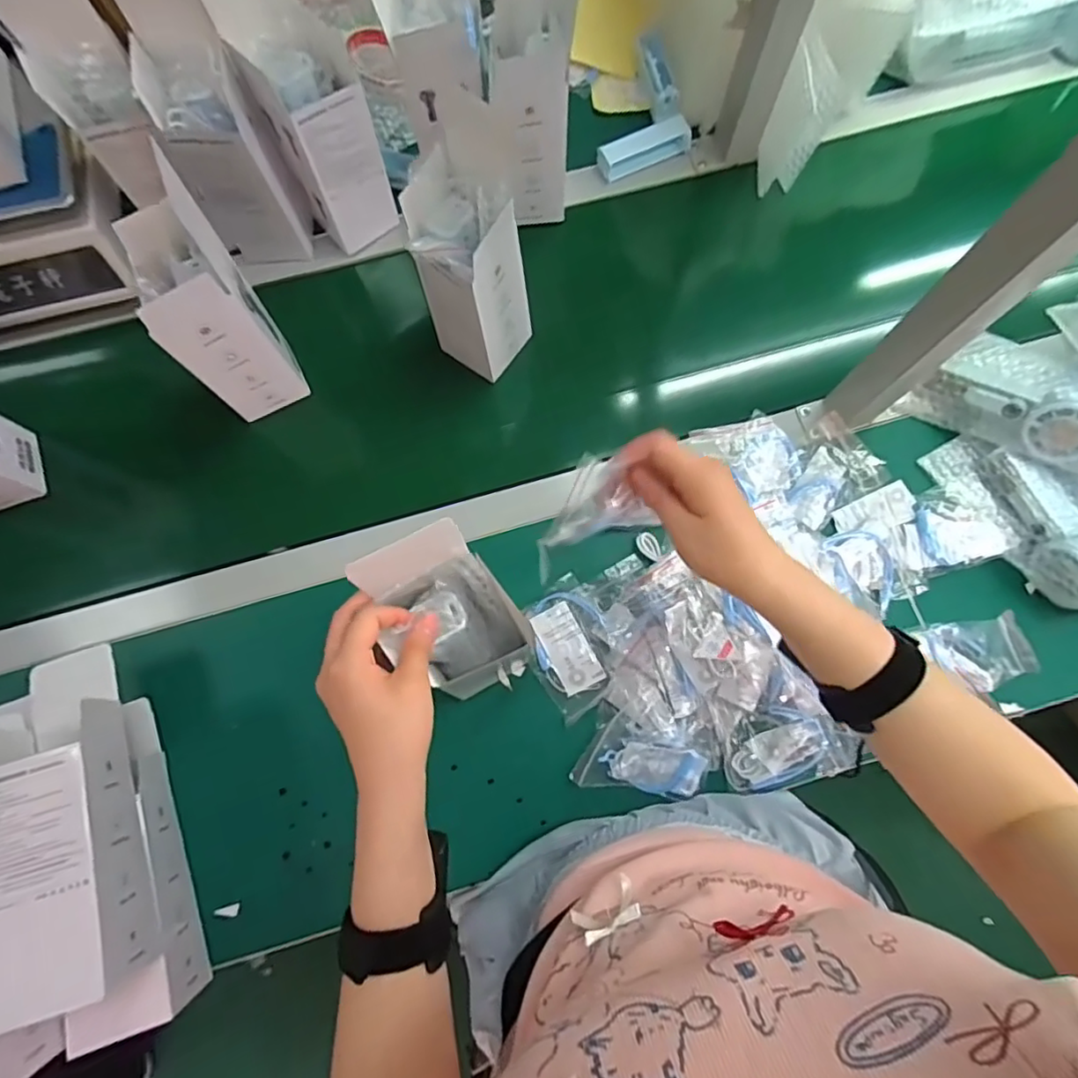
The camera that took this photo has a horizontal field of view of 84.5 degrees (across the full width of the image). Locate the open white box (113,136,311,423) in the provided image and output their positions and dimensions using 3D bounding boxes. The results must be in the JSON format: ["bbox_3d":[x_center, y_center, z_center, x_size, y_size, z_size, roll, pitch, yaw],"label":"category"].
[{"bbox_3d":[-0.280,-0.199,0.515,0.077,0.221,0.094,-19,80,-4],"label":"open white box"}]

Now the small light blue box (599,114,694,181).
[{"bbox_3d":[0.120,-0.444,0.671,0.106,0.025,0.029,-23,80,-4],"label":"small light blue box"}]

